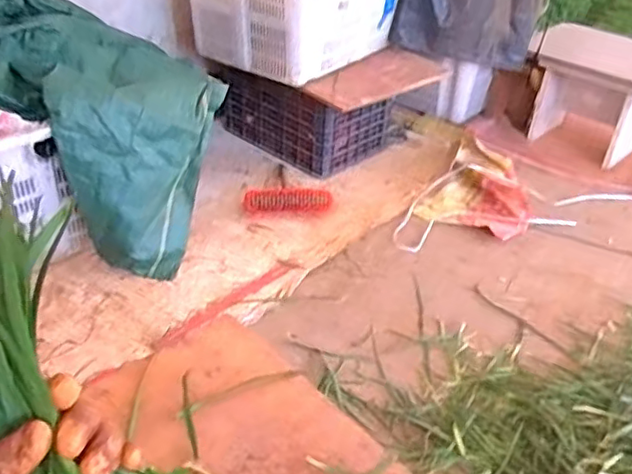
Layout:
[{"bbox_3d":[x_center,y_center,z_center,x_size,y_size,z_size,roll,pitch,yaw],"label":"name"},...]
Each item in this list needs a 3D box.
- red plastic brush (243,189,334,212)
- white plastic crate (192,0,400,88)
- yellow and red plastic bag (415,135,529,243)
[{"bbox_3d":[-0.071,-0.091,1.637,0.234,0.038,0.063,-1,37,-5],"label":"red plastic brush"},{"bbox_3d":[-0.054,-0.686,1.746,0.443,0.333,0.517,31,44,32],"label":"white plastic crate"},{"bbox_3d":[0.459,-0.155,1.748,0.290,0.061,0.389,15,38,15],"label":"yellow and red plastic bag"}]

